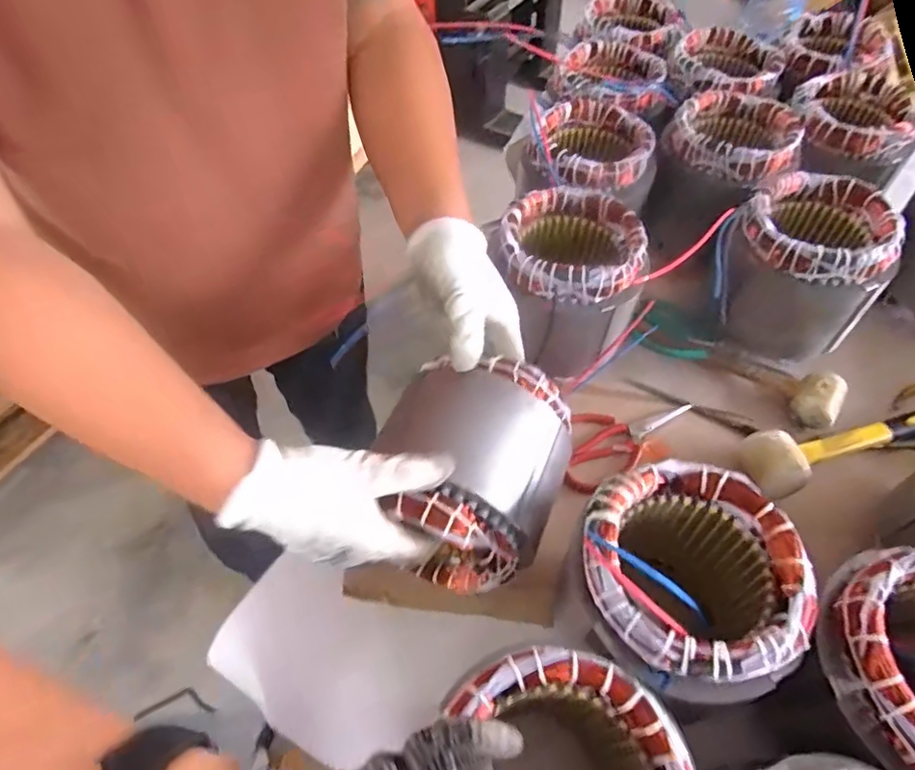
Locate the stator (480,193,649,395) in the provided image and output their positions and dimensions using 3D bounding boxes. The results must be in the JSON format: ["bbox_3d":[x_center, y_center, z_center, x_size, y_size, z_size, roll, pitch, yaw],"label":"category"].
[{"bbox_3d":[0.109,-0.108,0.614,0.144,0.147,0.150,-4,55,-2],"label":"stator"}]

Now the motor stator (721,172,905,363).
[{"bbox_3d":[0.360,-0.121,0.620,0.144,0.146,0.143,24,59,17],"label":"motor stator"}]

